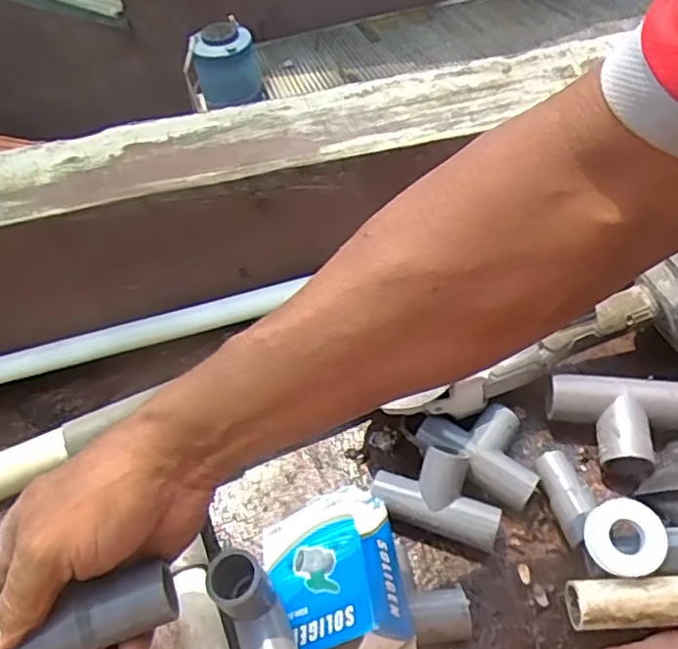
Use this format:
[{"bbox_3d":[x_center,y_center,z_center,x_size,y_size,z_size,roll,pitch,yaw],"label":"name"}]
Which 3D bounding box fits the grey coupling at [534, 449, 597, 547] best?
[{"bbox_3d":[0.179,0.138,0.493,0.028,0.033,0.070,-11,53,-4],"label":"grey coupling"}]

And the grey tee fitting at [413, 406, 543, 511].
[{"bbox_3d":[0.123,0.101,0.522,0.101,0.030,0.062,30,60,24],"label":"grey tee fitting"}]

